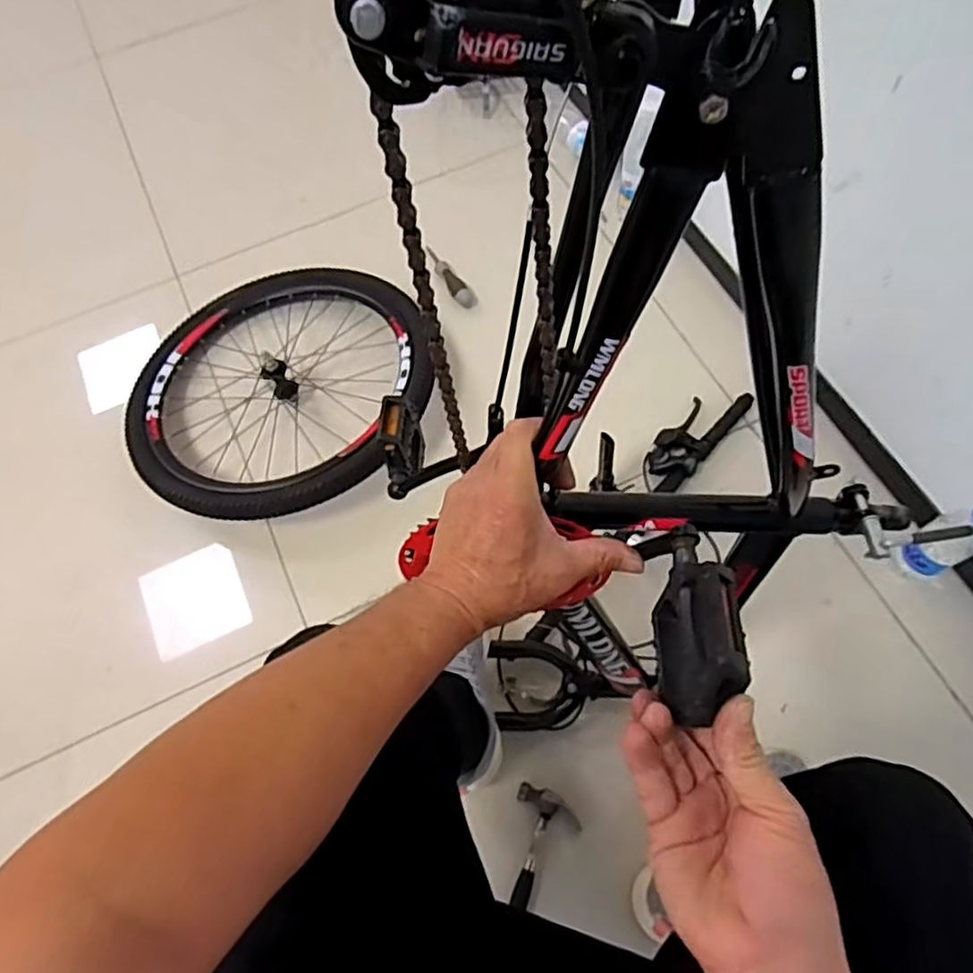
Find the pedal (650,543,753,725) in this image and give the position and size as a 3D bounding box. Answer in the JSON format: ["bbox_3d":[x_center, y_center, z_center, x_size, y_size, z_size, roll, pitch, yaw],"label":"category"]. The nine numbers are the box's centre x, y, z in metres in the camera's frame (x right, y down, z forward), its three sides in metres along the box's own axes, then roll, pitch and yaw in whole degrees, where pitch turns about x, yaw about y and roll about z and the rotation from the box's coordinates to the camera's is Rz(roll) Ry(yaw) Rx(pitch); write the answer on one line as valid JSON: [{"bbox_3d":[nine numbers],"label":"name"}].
[{"bbox_3d":[0.125,0.085,0.403,0.031,0.072,0.104,5,67,0],"label":"pedal"}]

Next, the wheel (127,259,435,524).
[{"bbox_3d":[-0.362,-0.213,1.195,0.535,0.116,0.588,-1,66,2],"label":"wheel"}]

